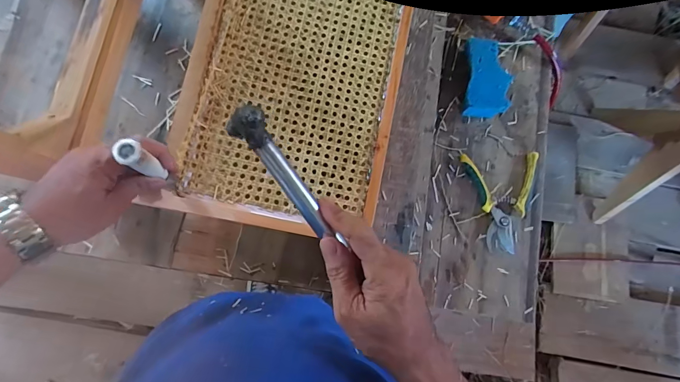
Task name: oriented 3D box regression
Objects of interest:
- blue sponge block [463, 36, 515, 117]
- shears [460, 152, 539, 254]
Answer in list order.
[{"bbox_3d":[0.259,-0.202,0.648,0.079,0.048,0.133,6,83,-2],"label":"blue sponge block"},{"bbox_3d":[0.291,0.020,0.640,0.125,0.024,0.170,-4,83,-3],"label":"shears"}]

